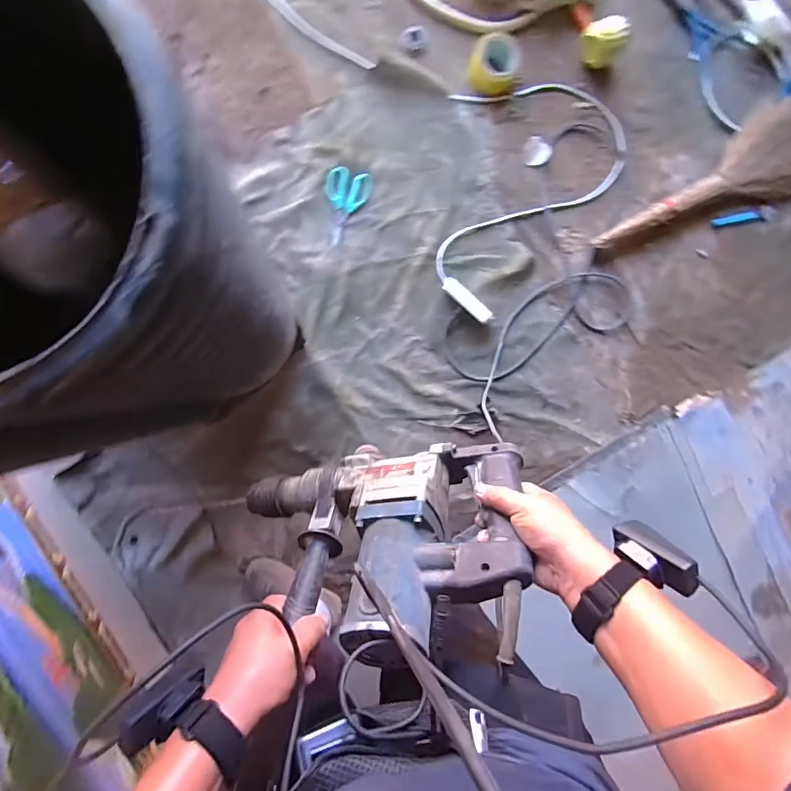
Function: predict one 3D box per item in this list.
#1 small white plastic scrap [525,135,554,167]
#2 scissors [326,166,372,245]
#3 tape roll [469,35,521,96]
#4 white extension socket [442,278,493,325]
[{"bbox_3d":[0.369,-0.633,1.149,0.070,0.010,0.072,-4,93,-4],"label":"small white plastic scrap"},{"bbox_3d":[-0.128,-0.467,1.095,0.106,0.006,0.183,15,91,-5],"label":"scissors"},{"bbox_3d":[0.242,-0.807,1.083,0.113,0.059,0.118,0,93,-4],"label":"tape roll"},{"bbox_3d":[0.180,-0.240,1.118,0.146,0.030,0.041,42,89,-5],"label":"white extension socket"}]

